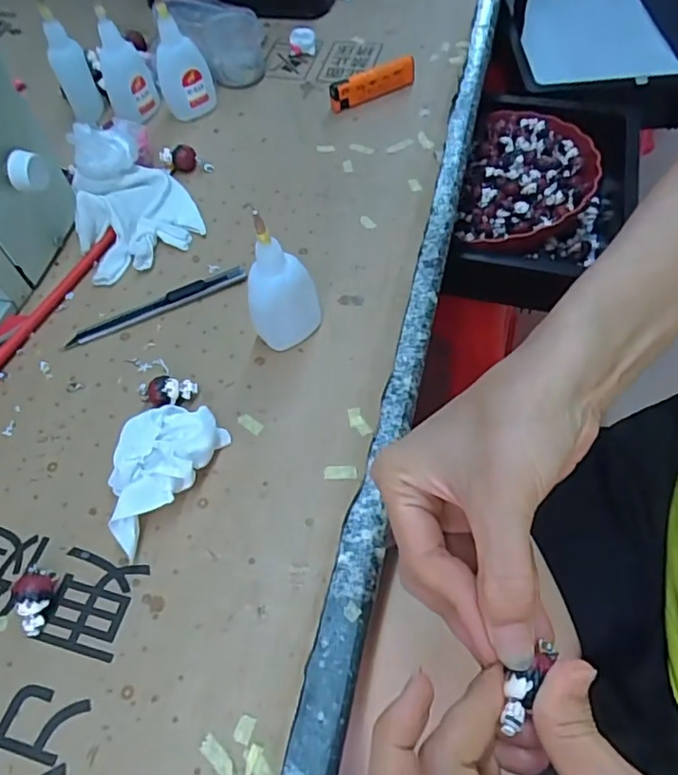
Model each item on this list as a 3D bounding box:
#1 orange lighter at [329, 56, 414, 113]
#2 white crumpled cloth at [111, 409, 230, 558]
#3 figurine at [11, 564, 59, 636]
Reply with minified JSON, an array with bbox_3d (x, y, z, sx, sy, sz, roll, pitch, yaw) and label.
[{"bbox_3d":[0.030,-0.269,0.507,0.077,0.026,0.012,-18,59,-7],"label":"orange lighter"},{"bbox_3d":[-0.106,0.047,0.327,0.050,0.029,0.083,24,63,17],"label":"white crumpled cloth"},{"bbox_3d":[-0.159,0.111,0.300,0.018,0.018,0.031,12,60,11],"label":"figurine"}]

